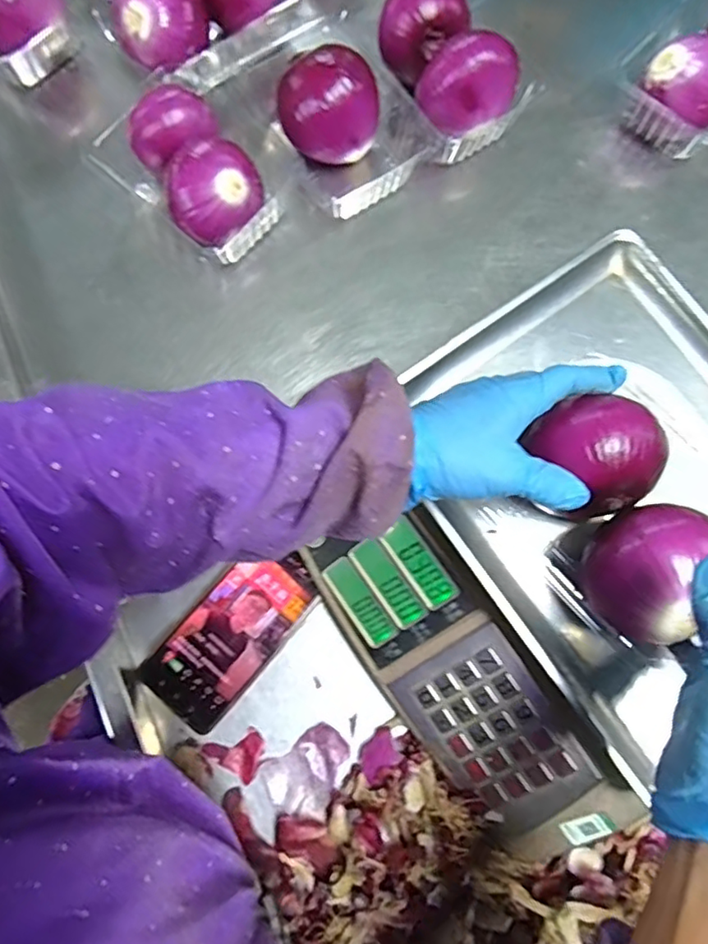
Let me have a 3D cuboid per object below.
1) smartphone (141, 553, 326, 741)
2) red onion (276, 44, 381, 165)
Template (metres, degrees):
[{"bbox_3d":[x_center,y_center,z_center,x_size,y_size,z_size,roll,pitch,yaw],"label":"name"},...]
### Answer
[{"bbox_3d":[-0.098,0.131,0.485,0.075,0.005,0.147,40,77,5],"label":"smartphone"},{"bbox_3d":[-0.023,-0.338,0.550,0.090,0.080,0.082,0,79,-1],"label":"red onion"}]

